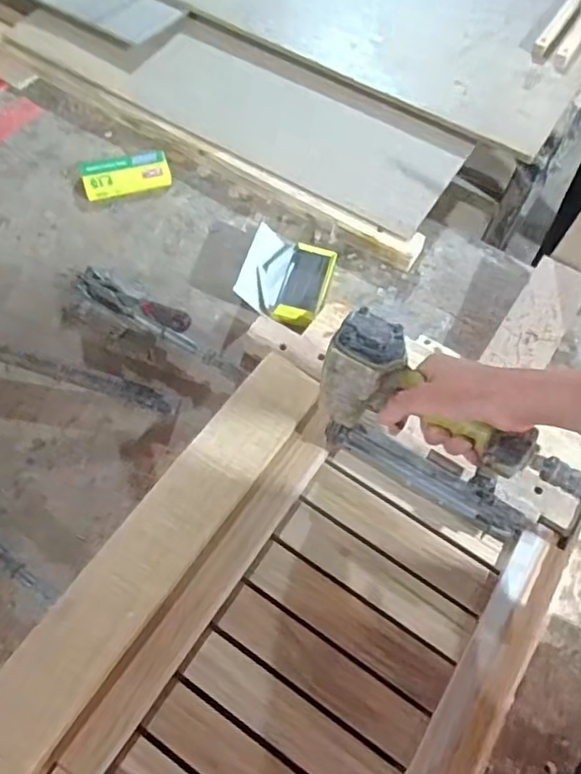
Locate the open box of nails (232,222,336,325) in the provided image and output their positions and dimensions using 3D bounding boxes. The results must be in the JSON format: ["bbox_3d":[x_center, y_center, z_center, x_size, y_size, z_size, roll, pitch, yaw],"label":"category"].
[{"bbox_3d":[-0.005,-0.148,0.808,0.110,0.037,0.135,16,62,4],"label":"open box of nails"}]

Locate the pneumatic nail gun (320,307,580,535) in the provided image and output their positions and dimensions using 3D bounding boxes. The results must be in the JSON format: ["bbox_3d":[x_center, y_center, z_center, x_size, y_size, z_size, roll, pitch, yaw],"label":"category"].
[{"bbox_3d":[0.148,0.050,0.570,0.262,0.145,0.068,33,65,13],"label":"pneumatic nail gun"}]

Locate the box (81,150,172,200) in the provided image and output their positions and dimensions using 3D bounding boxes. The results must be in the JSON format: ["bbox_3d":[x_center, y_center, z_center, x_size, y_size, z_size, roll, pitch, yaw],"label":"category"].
[{"bbox_3d":[-0.237,-0.309,0.882,0.121,0.015,0.067,-13,63,-11],"label":"box"}]

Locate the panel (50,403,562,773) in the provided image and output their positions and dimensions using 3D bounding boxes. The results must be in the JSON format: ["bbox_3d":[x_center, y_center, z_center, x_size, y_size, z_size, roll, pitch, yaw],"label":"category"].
[{"bbox_3d":[0.032,0.249,0.564,0.293,0.032,0.427,31,64,12],"label":"panel"}]

